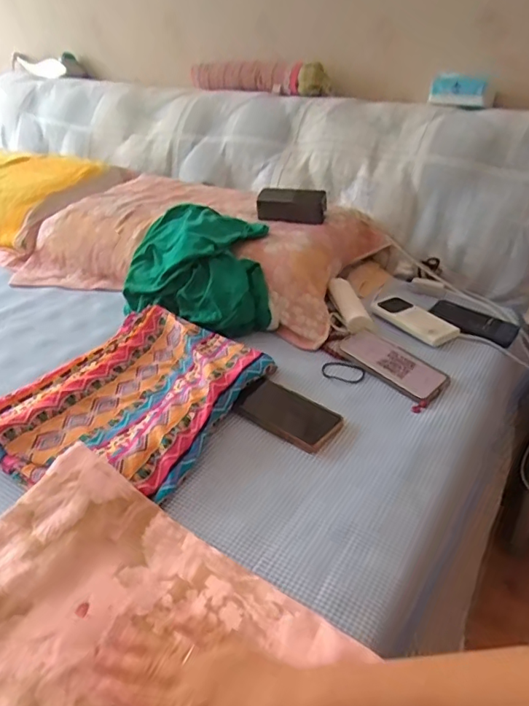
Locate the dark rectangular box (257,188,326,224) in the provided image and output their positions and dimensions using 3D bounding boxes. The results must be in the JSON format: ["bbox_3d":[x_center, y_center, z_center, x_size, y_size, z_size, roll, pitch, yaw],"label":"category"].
[{"bbox_3d":[0.052,-0.278,0.997,0.131,0.059,0.045,10,33,15],"label":"dark rectangular box"}]

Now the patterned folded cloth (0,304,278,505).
[{"bbox_3d":[-0.171,0.056,0.692,0.262,0.047,0.356,16,33,22],"label":"patterned folded cloth"}]

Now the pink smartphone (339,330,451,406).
[{"bbox_3d":[0.193,0.014,0.787,0.081,0.010,0.167,-32,53,-32],"label":"pink smartphone"}]

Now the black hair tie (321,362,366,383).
[{"bbox_3d":[0.119,0.029,0.790,0.065,0.007,0.037,10,45,14],"label":"black hair tie"}]

